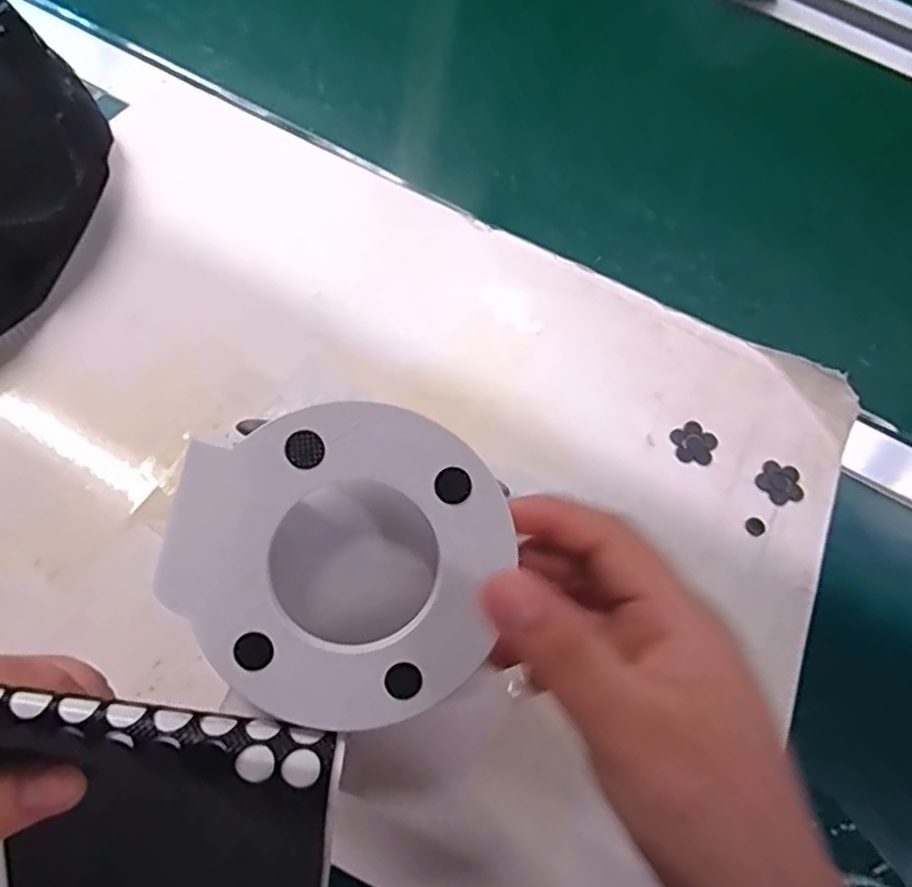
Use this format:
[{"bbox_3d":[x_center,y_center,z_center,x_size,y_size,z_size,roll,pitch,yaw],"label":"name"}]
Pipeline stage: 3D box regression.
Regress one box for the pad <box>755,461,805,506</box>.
[{"bbox_3d":[0.182,0.022,0.377,0.027,0.004,0.025,-12,67,-16],"label":"pad"}]

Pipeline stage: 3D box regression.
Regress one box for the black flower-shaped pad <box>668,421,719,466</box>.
[{"bbox_3d":[0.135,0.000,0.383,0.025,0.004,0.026,33,63,7],"label":"black flower-shaped pad"}]

